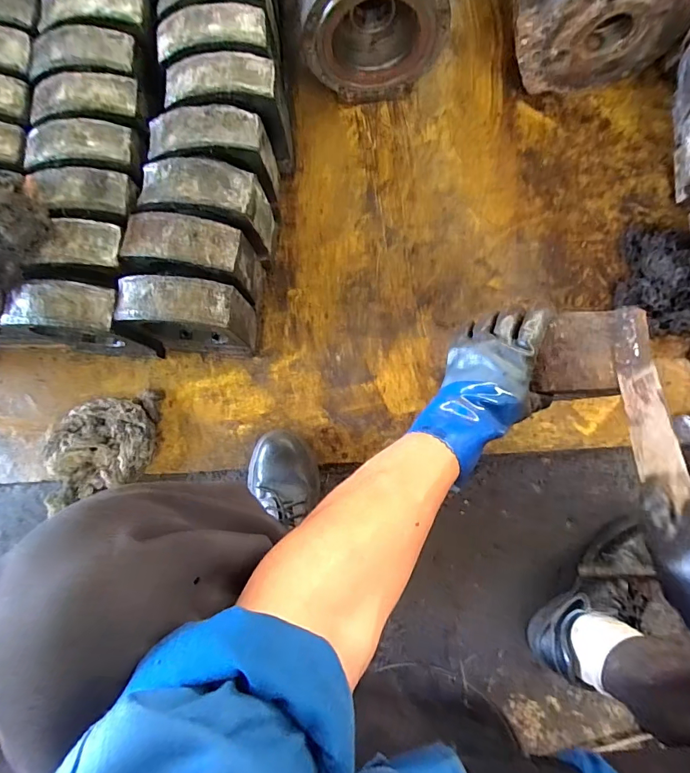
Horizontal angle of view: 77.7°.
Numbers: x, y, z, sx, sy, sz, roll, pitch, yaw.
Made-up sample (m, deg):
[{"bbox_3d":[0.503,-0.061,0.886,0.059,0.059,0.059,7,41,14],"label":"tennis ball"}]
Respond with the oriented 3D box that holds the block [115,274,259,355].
[{"bbox_3d":[-0.220,-0.097,0.626,0.152,0.181,0.065,6,83,5],"label":"block"}]

